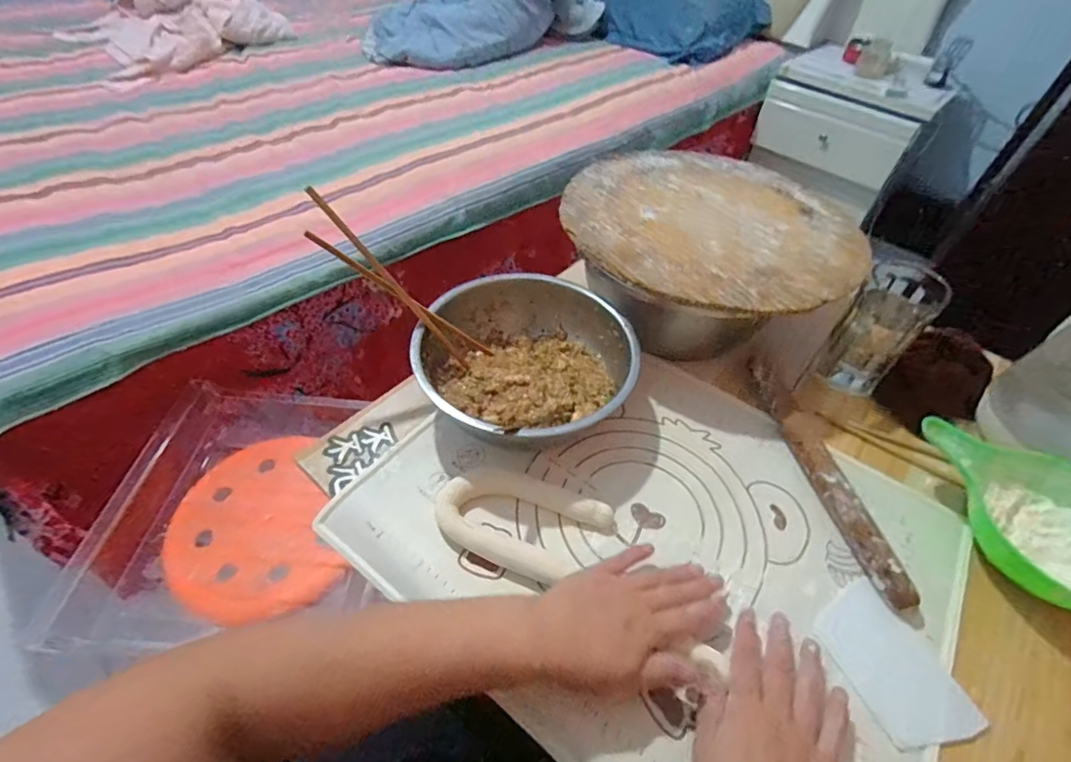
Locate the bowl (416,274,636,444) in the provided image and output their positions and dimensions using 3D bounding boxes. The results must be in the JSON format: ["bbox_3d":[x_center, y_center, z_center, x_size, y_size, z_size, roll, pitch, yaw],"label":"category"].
[{"bbox_3d":[-0.014,-0.019,0.538,0.217,0.081,0.223,2,51,-2],"label":"bowl"}]

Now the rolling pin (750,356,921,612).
[{"bbox_3d":[0.289,0.088,0.502,0.030,0.028,0.270,-5,52,-8],"label":"rolling pin"}]

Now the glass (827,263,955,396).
[{"bbox_3d":[0.379,-0.051,0.555,0.073,0.148,0.079,36,57,23],"label":"glass"}]

